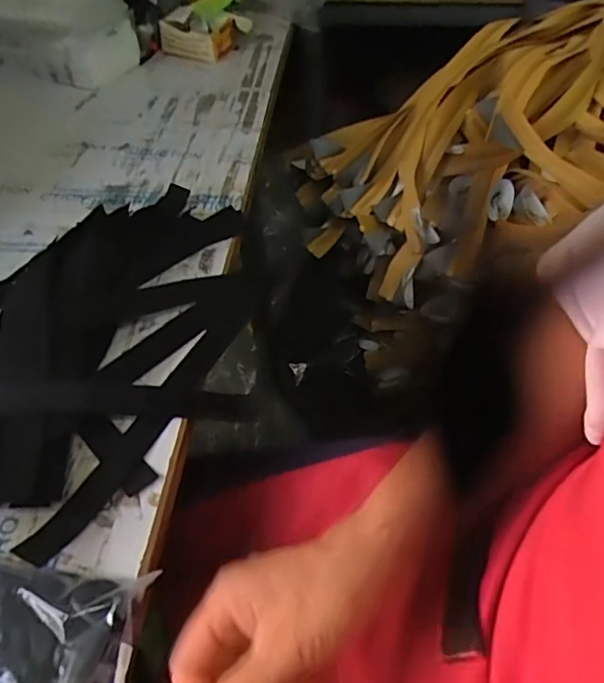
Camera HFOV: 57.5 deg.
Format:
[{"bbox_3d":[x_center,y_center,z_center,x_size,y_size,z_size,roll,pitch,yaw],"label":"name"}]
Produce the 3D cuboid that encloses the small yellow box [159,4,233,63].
[{"bbox_3d":[-0.155,-0.472,0.837,0.104,0.044,0.085,22,53,17],"label":"small yellow box"}]

